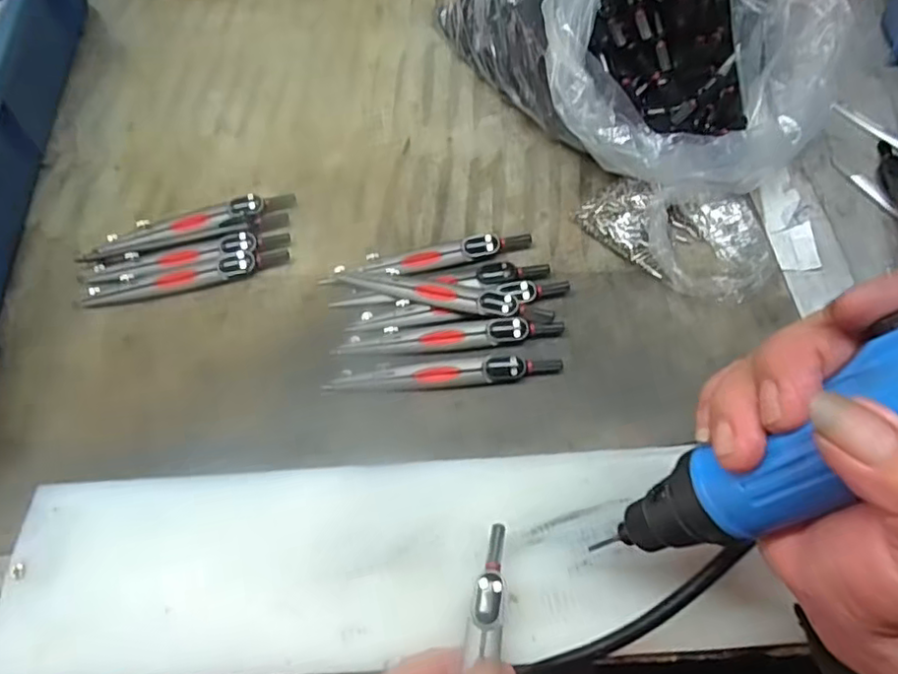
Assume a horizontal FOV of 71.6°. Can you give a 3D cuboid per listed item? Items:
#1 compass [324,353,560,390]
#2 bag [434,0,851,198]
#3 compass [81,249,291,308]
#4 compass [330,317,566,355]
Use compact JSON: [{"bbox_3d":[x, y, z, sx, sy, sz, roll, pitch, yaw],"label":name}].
[{"bbox_3d":[-0.003,0.021,0.347,0.130,0.012,0.015,-7,62,-2],"label":"compass"},{"bbox_3d":[0.130,-0.212,0.414,0.191,0.116,0.249,-27,64,-12],"label":"bag"},{"bbox_3d":[-0.164,-0.038,0.389,0.127,0.014,0.016,-10,62,-4],"label":"compass"},{"bbox_3d":[0.000,0.000,0.358,0.130,0.014,0.014,-5,62,0],"label":"compass"}]

